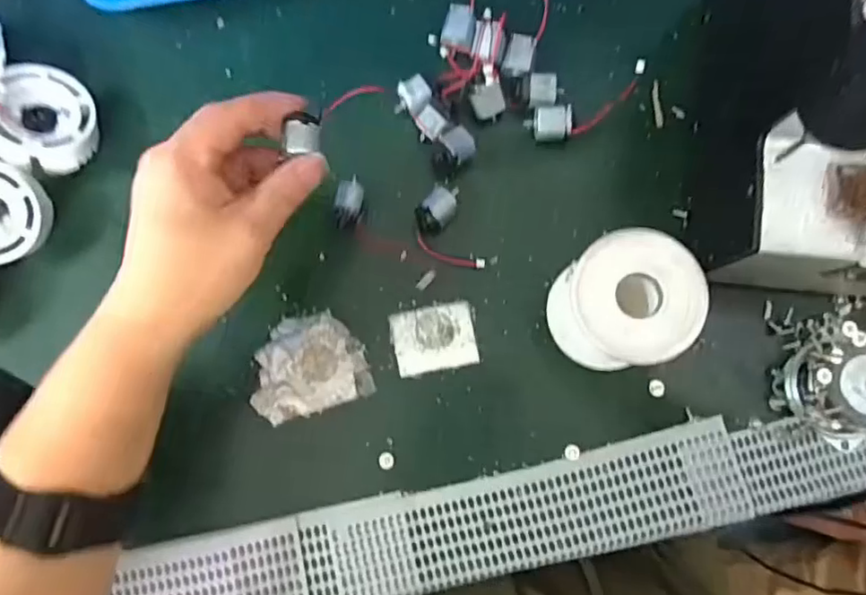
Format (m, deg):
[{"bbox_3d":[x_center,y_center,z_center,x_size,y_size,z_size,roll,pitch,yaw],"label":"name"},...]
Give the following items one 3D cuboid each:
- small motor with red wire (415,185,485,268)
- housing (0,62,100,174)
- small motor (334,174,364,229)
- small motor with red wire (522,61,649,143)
[{"bbox_3d":[0.007,-0.037,0.344,0.030,0.018,0.048,-19,80,-2],"label":"small motor with red wire"},{"bbox_3d":[-0.219,-0.100,0.339,0.049,0.025,0.056,11,75,-21],"label":"housing"},{"bbox_3d":[-0.048,-0.055,0.346,0.015,0.016,0.030,3,80,2],"label":"small motor"},{"bbox_3d":[0.095,-0.114,0.353,0.083,0.021,0.025,-27,80,-4],"label":"small motor with red wire"}]

